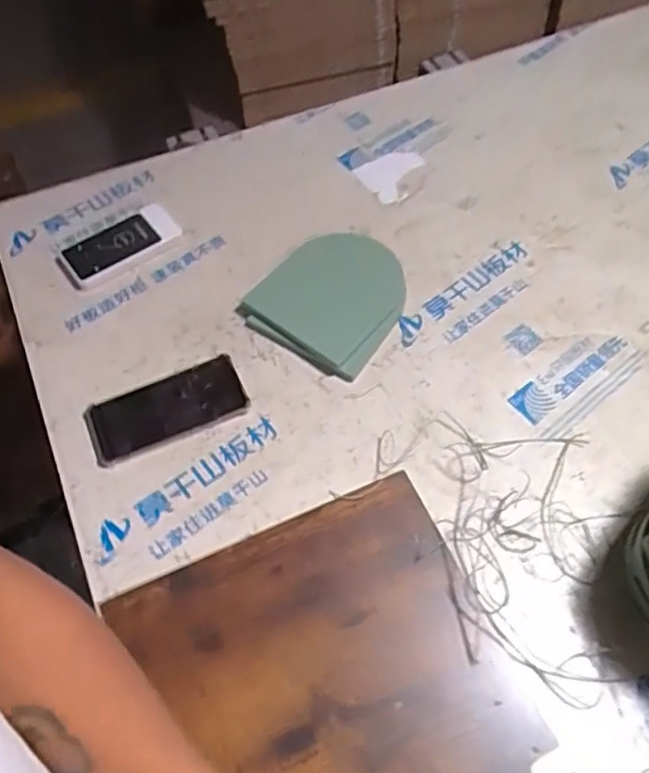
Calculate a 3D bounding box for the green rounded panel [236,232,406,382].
[{"bbox_3d":[0.007,-0.108,0.770,0.165,0.037,0.172,31,64,17],"label":"green rounded panel"}]

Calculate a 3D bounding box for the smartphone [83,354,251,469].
[{"bbox_3d":[-0.173,0.025,0.711,0.171,0.016,0.078,-20,61,-11],"label":"smartphone"}]

